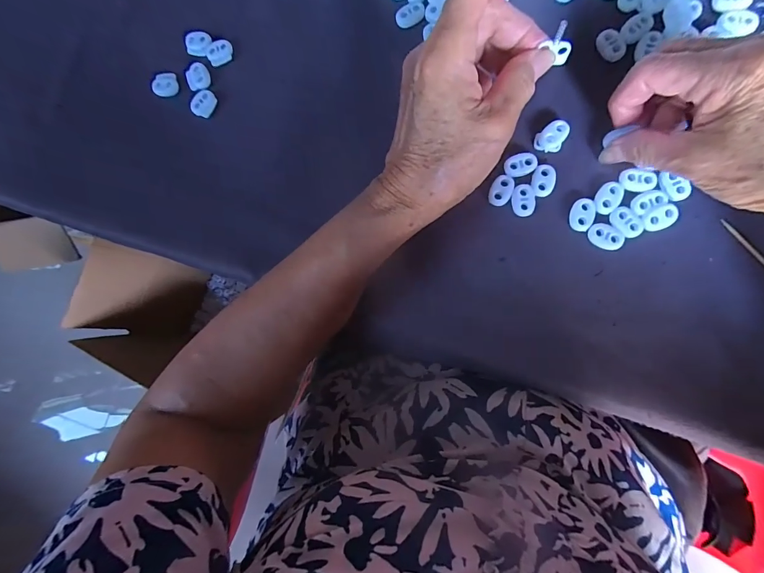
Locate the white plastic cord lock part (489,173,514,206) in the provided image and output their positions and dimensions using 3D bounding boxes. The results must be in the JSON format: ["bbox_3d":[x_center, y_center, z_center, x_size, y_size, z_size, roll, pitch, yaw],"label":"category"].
[{"bbox_3d":[0.085,-0.068,0.258,0.015,0.004,0.022,20,90,10],"label":"white plastic cord lock part"}]

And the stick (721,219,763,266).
[{"bbox_3d":[0.240,-0.021,0.232,0.004,0.004,0.058,-36,82,6],"label":"stick"}]

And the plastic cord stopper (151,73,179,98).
[{"bbox_3d":[-0.185,-0.172,0.311,0.020,0.007,0.020,-1,87,9],"label":"plastic cord stopper"}]

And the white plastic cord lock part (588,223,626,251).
[{"bbox_3d":[0.151,-0.033,0.246,0.023,0.004,0.015,30,92,10],"label":"white plastic cord lock part"}]

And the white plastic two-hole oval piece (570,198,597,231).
[{"bbox_3d":[0.137,-0.049,0.249,0.015,0.004,0.023,14,89,10],"label":"white plastic two-hole oval piece"}]

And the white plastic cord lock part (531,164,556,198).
[{"bbox_3d":[0.113,-0.074,0.254,0.015,0.004,0.022,9,88,10],"label":"white plastic cord lock part"}]

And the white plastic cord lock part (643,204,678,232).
[{"bbox_3d":[0.184,-0.045,0.241,0.023,0.004,0.015,-31,82,6],"label":"white plastic cord lock part"}]

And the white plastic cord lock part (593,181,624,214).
[{"bbox_3d":[0.154,-0.060,0.246,0.015,0.004,0.023,26,91,10],"label":"white plastic cord lock part"}]

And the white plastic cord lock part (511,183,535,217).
[{"bbox_3d":[0.099,-0.061,0.256,0.016,0.004,0.022,-2,86,9],"label":"white plastic cord lock part"}]

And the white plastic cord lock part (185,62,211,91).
[{"bbox_3d":[-0.155,-0.176,0.306,0.020,0.006,0.020,-1,87,9],"label":"white plastic cord lock part"}]

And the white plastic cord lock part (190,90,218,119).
[{"bbox_3d":[-0.150,-0.153,0.304,0.016,0.006,0.022,27,91,10],"label":"white plastic cord lock part"}]

